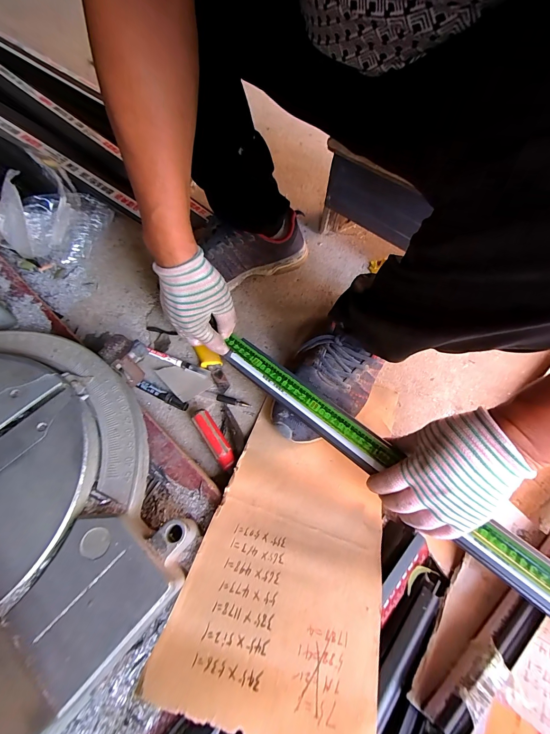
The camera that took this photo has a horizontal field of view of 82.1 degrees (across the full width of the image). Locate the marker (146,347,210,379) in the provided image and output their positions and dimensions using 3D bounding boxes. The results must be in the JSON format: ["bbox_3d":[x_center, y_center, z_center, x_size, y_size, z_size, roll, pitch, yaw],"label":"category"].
[{"bbox_3d":[-0.153,-0.006,0.494,0.106,0.009,0.015,20,59,9],"label":"marker"}]

